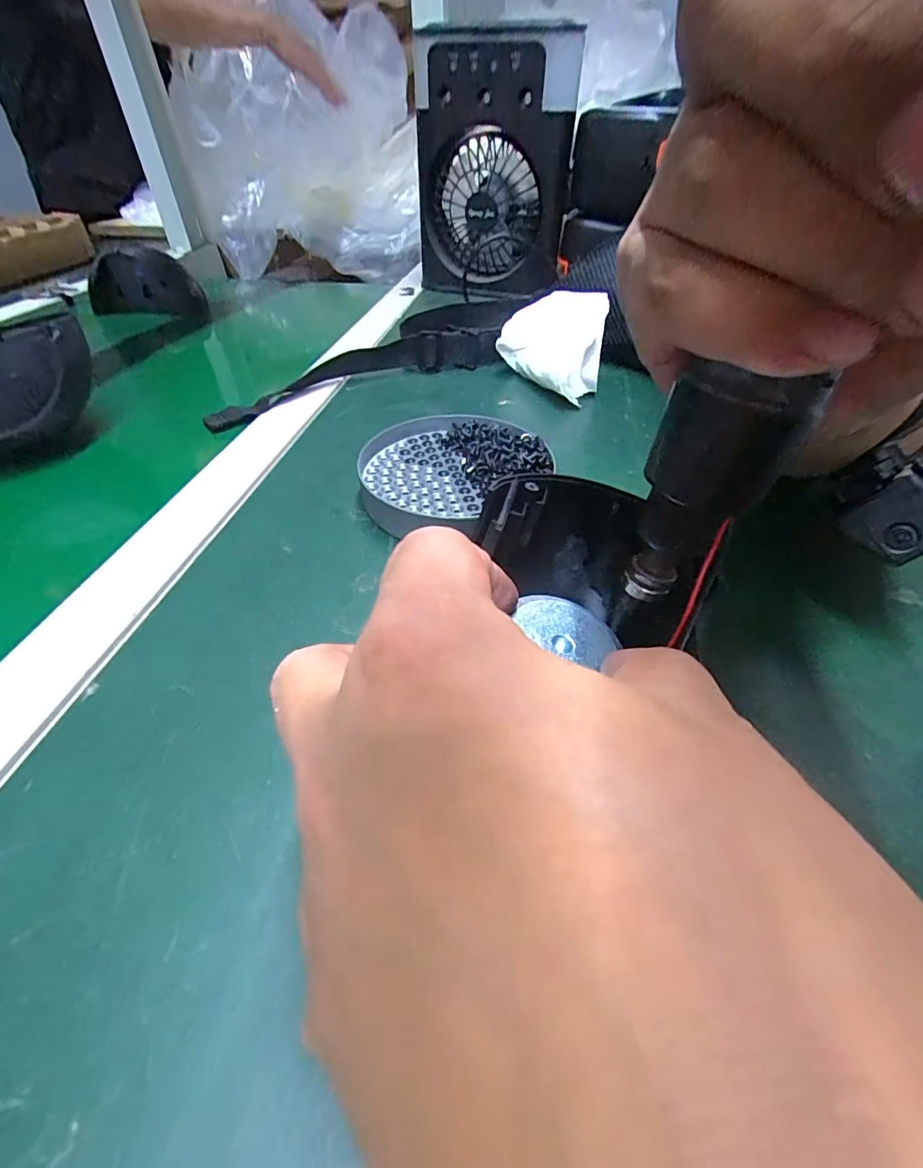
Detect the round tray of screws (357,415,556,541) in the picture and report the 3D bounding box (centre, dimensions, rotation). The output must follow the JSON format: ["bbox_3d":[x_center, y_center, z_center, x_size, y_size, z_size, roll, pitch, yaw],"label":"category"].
[{"bbox_3d":[-0.008,-0.066,0.295,0.102,0.025,0.112,0,43,0],"label":"round tray of screws"}]

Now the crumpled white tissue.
[{"bbox_3d":[0.072,-0.195,0.408,0.083,0.064,0.092,8,44,8],"label":"crumpled white tissue"}]

